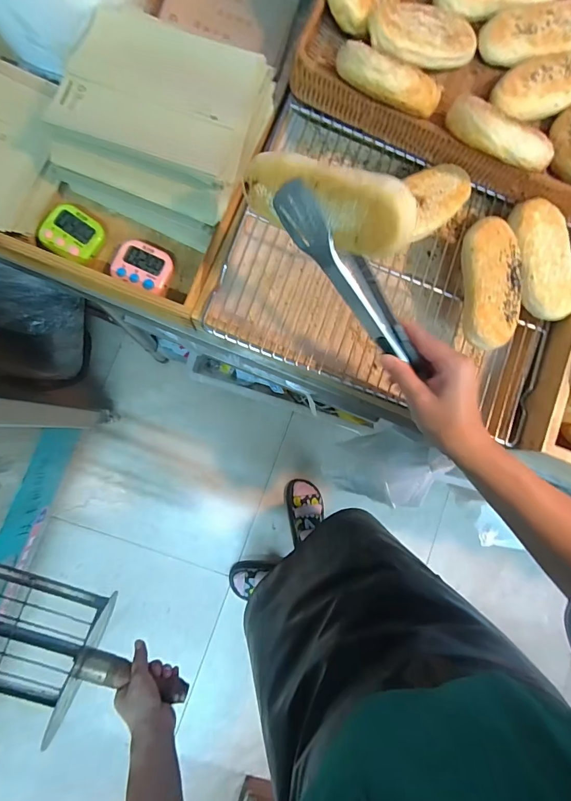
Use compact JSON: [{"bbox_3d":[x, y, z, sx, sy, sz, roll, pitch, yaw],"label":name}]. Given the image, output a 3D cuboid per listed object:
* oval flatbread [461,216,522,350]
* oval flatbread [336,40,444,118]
[{"bbox_3d":[0.240,-0.137,0.454,0.068,0.036,0.154,1,85,-6],"label":"oval flatbread"},{"bbox_3d":[0.106,-0.326,0.394,0.118,0.042,0.038,17,84,-4],"label":"oval flatbread"}]

